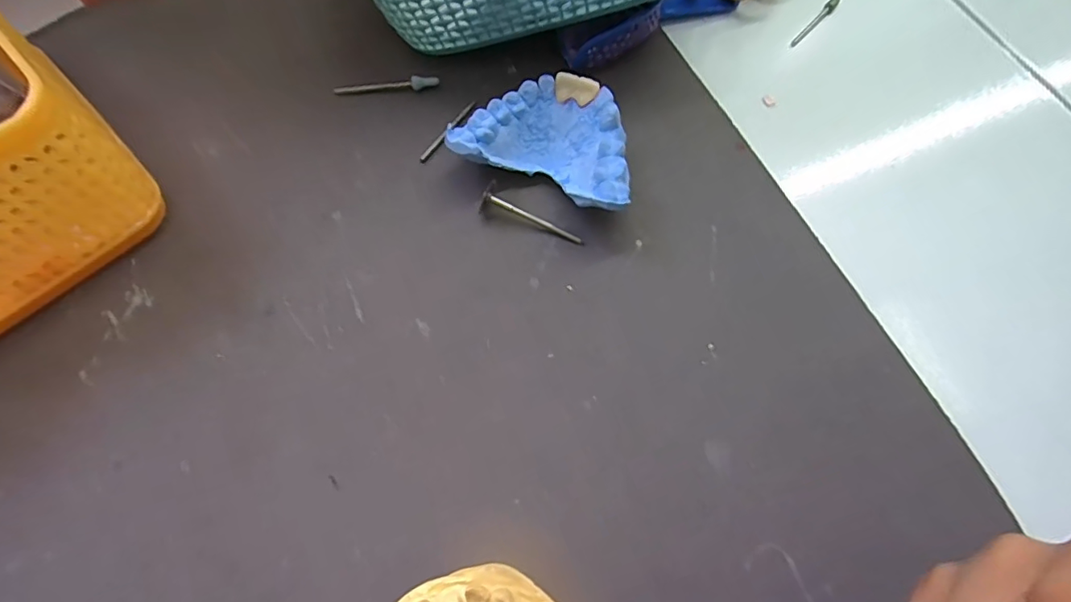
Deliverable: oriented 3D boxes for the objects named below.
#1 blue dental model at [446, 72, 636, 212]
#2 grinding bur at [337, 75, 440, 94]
[{"bbox_3d":[0.008,-0.065,0.213,0.071,0.026,0.052,22,68,7],"label":"blue dental model"},{"bbox_3d":[-0.070,-0.102,0.236,0.048,0.006,0.007,0,69,-3],"label":"grinding bur"}]

